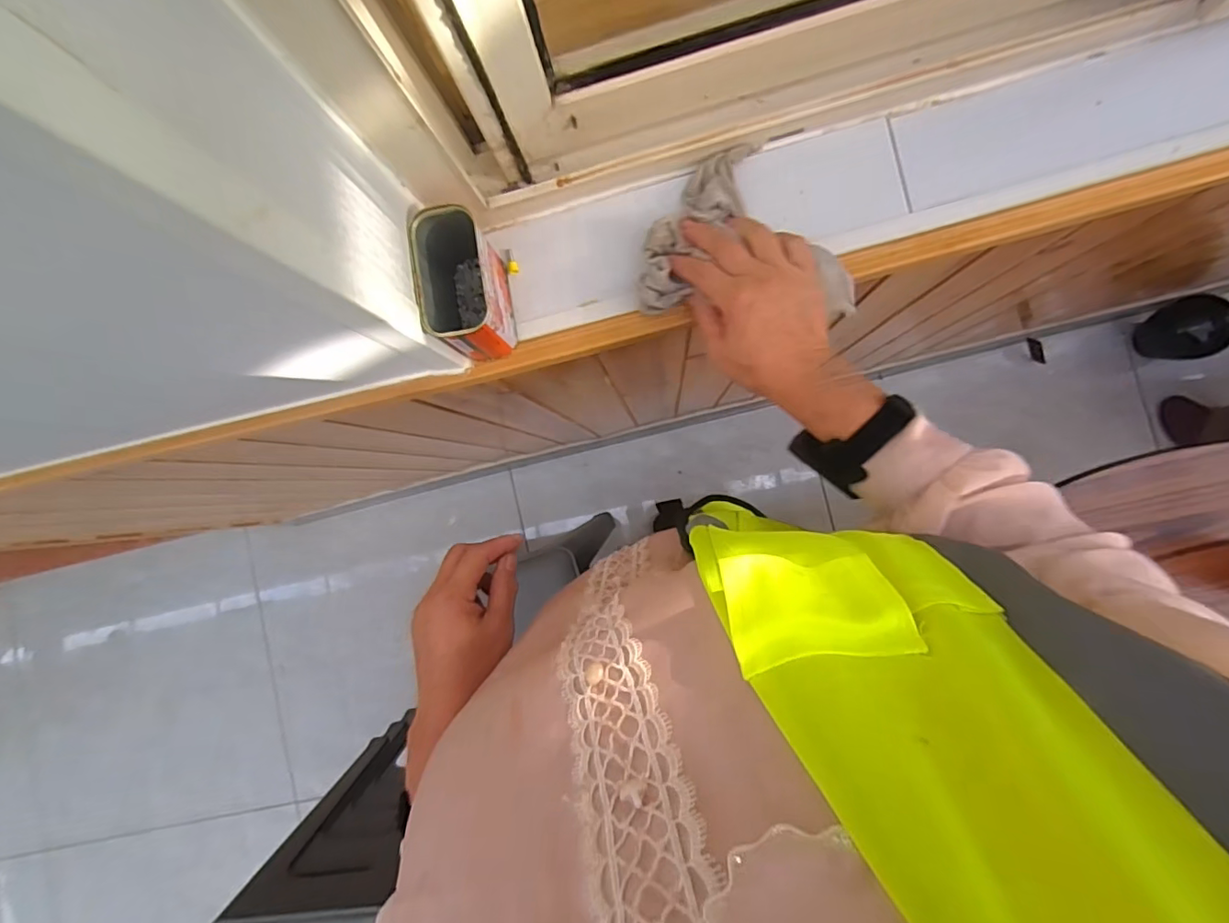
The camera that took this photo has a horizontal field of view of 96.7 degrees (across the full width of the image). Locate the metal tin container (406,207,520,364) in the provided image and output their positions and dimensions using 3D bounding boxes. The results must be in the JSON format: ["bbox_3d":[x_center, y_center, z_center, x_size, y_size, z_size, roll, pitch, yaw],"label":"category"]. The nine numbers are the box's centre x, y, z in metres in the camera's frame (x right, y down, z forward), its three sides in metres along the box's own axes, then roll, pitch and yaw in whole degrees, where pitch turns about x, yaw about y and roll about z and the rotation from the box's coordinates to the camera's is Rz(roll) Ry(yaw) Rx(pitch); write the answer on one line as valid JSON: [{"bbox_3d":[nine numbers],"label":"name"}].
[{"bbox_3d":[-0.120,-0.146,0.446,0.052,0.088,0.109,-7,88,5],"label":"metal tin container"}]

